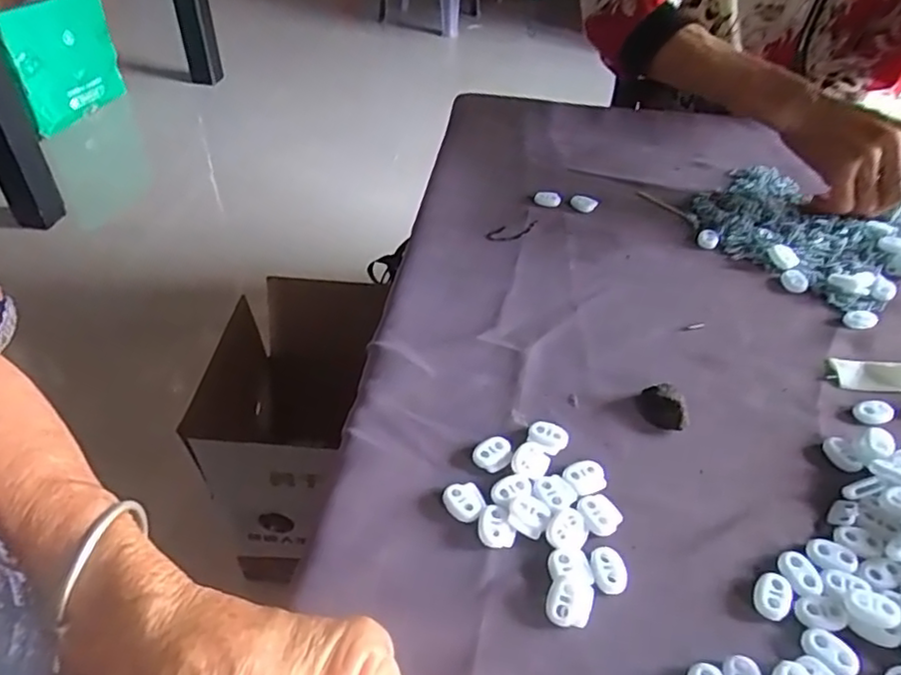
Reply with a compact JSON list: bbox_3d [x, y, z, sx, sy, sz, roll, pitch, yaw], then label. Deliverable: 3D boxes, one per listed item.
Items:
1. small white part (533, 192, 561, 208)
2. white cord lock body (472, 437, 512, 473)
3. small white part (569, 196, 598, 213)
[{"bbox_3d":[0.086,-0.123,0.562,0.023,0.008,0.012,17,45,19],"label":"small white part"},{"bbox_3d":[0.024,0.065,0.353,0.021,0.006,0.018,-25,48,-25],"label":"white cord lock body"},{"bbox_3d":[0.117,-0.117,0.557,0.024,0.009,0.013,10,43,11],"label":"small white part"}]

